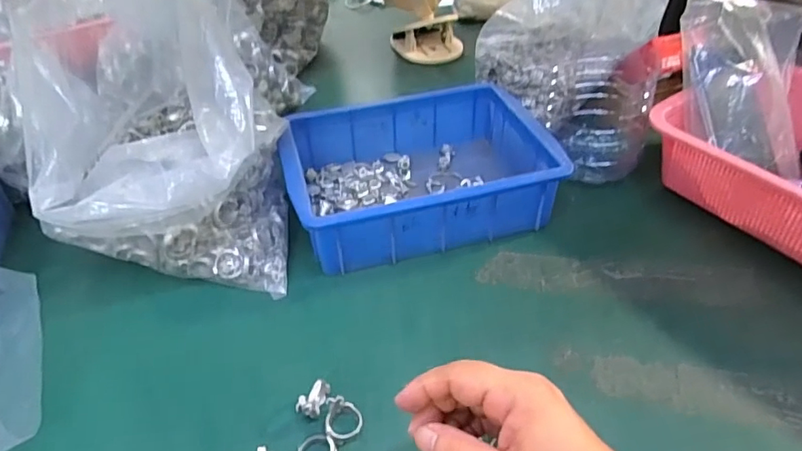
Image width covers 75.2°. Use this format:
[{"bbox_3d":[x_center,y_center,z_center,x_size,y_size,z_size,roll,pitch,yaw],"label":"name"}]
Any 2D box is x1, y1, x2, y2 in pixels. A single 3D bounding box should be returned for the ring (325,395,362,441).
[{"bbox_3d":[-0.039,0.130,0.351,0.024,0.015,0.025,0,42,0],"label":"ring"}]

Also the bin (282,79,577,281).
[{"bbox_3d":[0.013,-0.052,0.514,0.241,0.076,0.172,-10,43,-11],"label":"bin"}]

